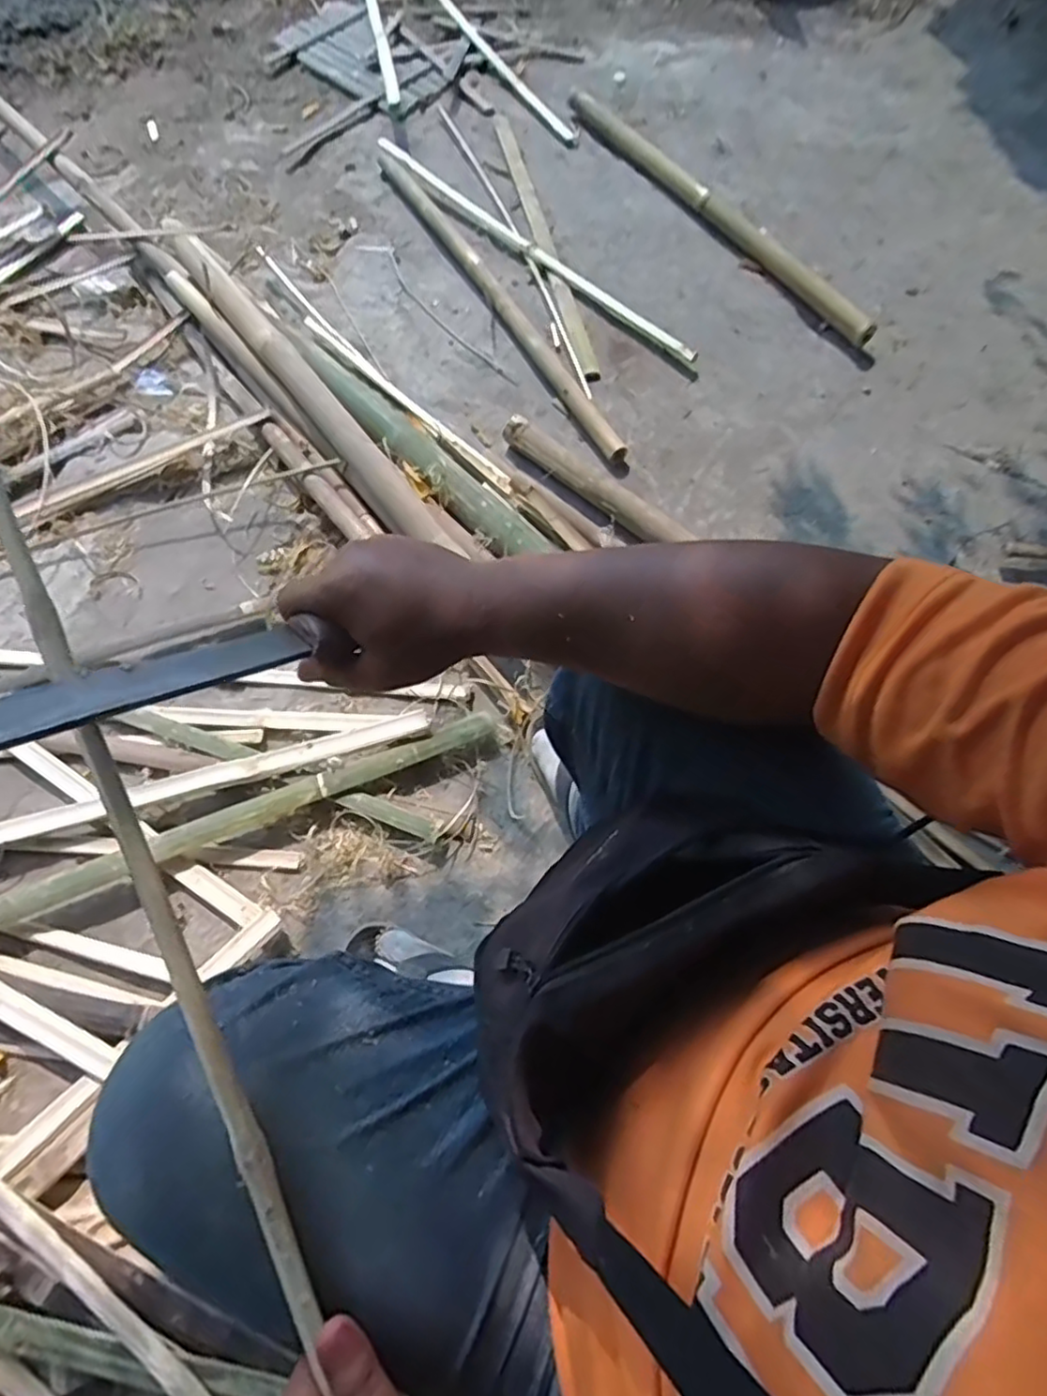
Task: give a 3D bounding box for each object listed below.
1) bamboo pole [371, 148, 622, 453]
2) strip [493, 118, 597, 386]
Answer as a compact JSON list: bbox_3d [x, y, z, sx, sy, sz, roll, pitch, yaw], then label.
[{"bbox_3d":[-0.079,-0.814,1.275,0.046,0.034,1.010,-25,68,-11],"label":"bamboo pole"},{"bbox_3d":[0.032,-1.011,1.384,0.040,0.019,0.981,-10,66,-5],"label":"strip"}]

